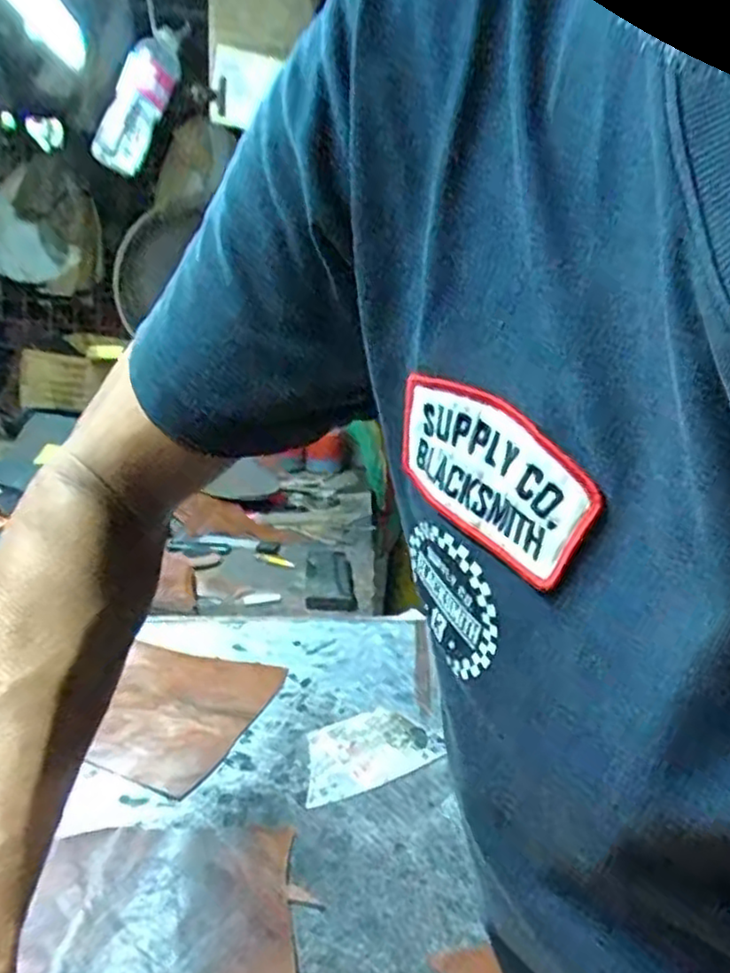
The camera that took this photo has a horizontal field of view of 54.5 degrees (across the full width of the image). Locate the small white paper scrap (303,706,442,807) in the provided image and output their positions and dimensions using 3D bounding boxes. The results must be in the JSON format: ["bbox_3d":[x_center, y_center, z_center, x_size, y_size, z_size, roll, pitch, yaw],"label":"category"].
[{"bbox_3d":[-0.002,0.194,0.525,0.102,0.004,0.072,-10,24,-23],"label":"small white paper scrap"}]

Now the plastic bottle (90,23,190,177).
[{"bbox_3d":[-0.315,-0.553,1.013,0.074,0.212,0.085,18,-8,42],"label":"plastic bottle"}]

